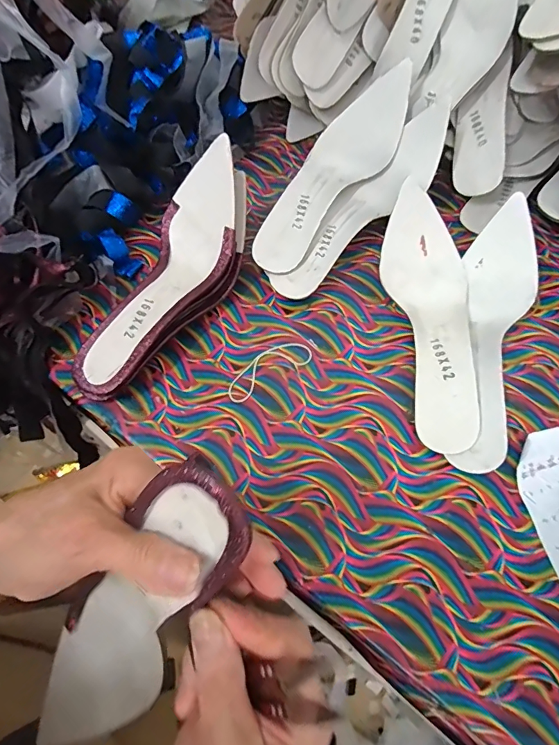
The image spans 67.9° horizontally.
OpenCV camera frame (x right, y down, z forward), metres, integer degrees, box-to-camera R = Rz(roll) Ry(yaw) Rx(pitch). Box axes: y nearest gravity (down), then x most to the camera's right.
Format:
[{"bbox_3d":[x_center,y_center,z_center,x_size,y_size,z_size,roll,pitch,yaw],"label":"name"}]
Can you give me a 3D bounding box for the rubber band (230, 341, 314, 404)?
[{"bbox_3d":[-0.012,-0.005,0.398,0.090,0.004,0.033,-30,69,-14],"label":"rubber band"}]

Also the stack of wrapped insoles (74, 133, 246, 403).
[{"bbox_3d":[-0.100,-0.089,0.389,0.084,0.084,0.250,22,66,9],"label":"stack of wrapped insoles"}]

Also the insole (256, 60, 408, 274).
[{"bbox_3d":[0.052,-0.212,0.439,0.076,0.042,0.248,33,82,14],"label":"insole"}]

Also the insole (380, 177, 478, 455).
[{"bbox_3d":[0.150,-0.055,0.391,0.074,0.062,0.244,-6,65,-4],"label":"insole"}]

